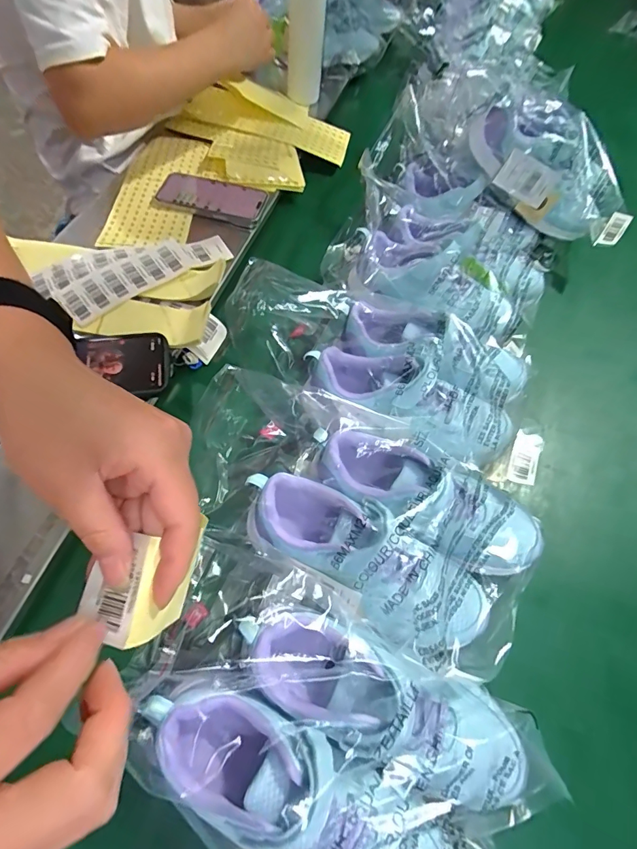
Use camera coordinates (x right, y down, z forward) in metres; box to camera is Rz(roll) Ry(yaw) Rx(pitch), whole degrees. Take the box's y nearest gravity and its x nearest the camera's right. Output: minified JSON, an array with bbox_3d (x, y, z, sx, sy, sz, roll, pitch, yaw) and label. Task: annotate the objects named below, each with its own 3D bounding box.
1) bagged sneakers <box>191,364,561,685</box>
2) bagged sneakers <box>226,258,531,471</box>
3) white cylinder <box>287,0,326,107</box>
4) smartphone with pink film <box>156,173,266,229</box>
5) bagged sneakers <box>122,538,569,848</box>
[{"bbox_3d":[0.046,0.086,0.398,0.327,0.124,0.173,29,63,14],"label":"bagged sneakers"},{"bbox_3d":[0.070,-0.075,0.478,0.336,0.109,0.175,17,60,7],"label":"bagged sneakers"},{"bbox_3d":[-0.024,-0.722,0.783,0.071,0.179,0.068,-1,59,-3],"label":"white cylinder"},{"bbox_3d":[-0.169,-0.351,0.641,0.165,0.013,0.085,17,60,7],"label":"smartphone with pink film"},{"bbox_3d":[0.008,0.258,0.312,0.304,0.112,0.196,25,61,12],"label":"bagged sneakers"}]

